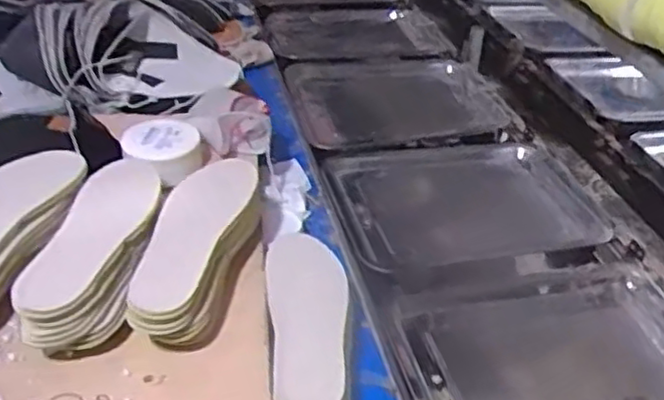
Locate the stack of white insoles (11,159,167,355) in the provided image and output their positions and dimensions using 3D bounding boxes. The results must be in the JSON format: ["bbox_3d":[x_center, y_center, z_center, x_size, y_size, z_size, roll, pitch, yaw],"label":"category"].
[{"bbox_3d":[-0.250,0.052,0.761,0.103,0.096,0.273,5,34,-1],"label":"stack of white insoles"}]

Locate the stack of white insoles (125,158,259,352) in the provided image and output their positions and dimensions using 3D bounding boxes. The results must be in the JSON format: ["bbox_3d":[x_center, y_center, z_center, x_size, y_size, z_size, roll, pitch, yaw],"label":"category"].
[{"bbox_3d":[-0.146,0.057,0.773,0.103,0.098,0.250,8,34,3],"label":"stack of white insoles"}]

